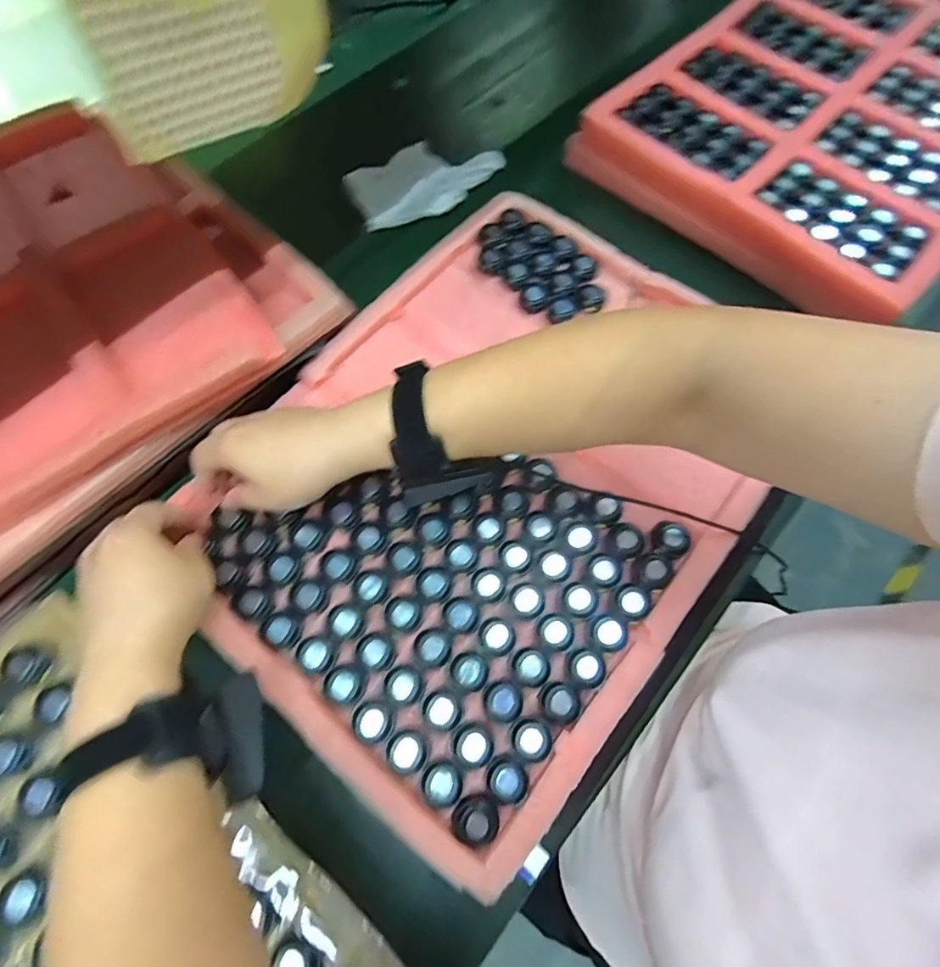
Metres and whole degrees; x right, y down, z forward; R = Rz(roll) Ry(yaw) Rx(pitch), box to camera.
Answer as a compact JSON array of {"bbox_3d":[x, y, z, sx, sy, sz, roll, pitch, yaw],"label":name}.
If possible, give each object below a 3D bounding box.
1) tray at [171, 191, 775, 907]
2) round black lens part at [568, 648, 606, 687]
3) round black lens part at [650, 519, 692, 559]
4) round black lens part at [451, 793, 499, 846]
[{"bbox_3d":[0.028,-0.025,0.413,0.368,0.034,0.493,36,72,15],"label":"tray"},{"bbox_3d":[0.084,0.131,0.351,0.025,0.004,0.023,0,68,-1],"label":"round black lens part"},{"bbox_3d":[0.159,0.044,0.389,0.027,0.010,0.030,-36,73,-14],"label":"round black lens part"},{"bbox_3d":[0.003,0.219,0.319,0.029,0.007,0.028,0,68,-1],"label":"round black lens part"}]

